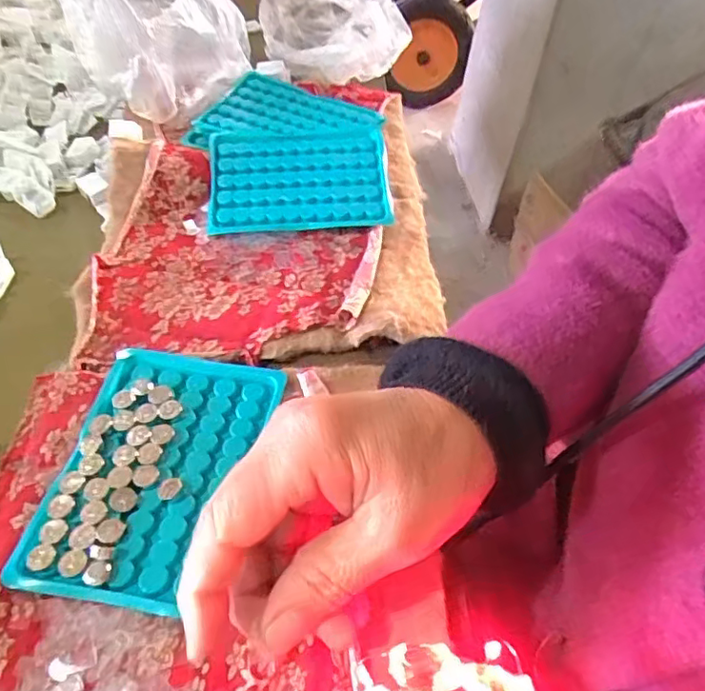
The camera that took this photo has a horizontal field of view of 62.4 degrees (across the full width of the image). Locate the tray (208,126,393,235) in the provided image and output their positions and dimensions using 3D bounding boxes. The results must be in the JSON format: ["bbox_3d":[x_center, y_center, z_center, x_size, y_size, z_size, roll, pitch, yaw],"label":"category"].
[{"bbox_3d":[-0.040,-0.126,0.433,0.127,0.027,0.097,-2,51,-6],"label":"tray"}]

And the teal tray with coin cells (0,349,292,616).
[{"bbox_3d":[-0.098,0.057,0.287,0.090,0.009,0.132,11,51,5],"label":"teal tray with coin cells"}]

